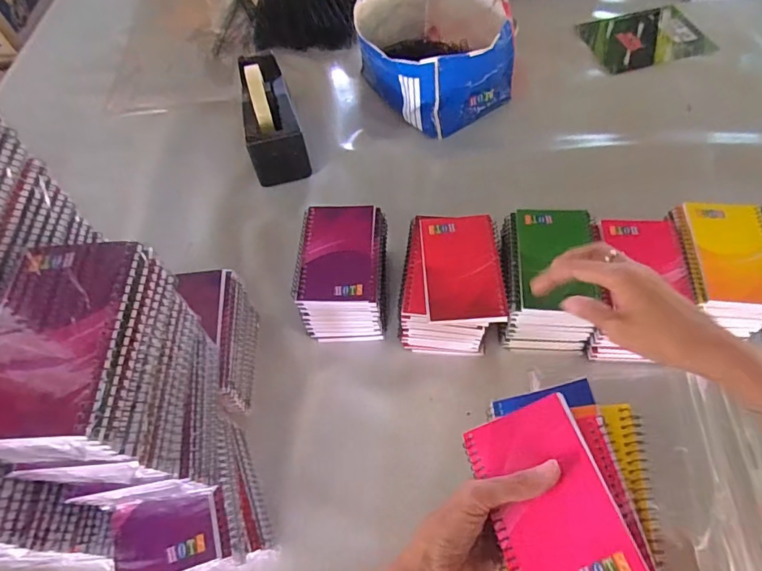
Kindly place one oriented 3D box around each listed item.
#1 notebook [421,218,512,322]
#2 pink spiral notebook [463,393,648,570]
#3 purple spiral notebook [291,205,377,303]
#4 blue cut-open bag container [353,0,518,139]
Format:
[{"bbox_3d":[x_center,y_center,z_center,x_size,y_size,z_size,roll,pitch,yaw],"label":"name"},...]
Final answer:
[{"bbox_3d":[0.092,-0.019,0.534,0.090,0.014,0.130,-3,59,2],"label":"notebook"},{"bbox_3d":[0.115,0.149,0.339,0.083,0.005,0.130,-28,48,13],"label":"pink spiral notebook"},{"bbox_3d":[-0.052,-0.039,0.562,0.089,0.017,0.123,-2,59,3],"label":"purple spiral notebook"},{"bbox_3d":[0.085,-0.378,0.766,0.221,0.120,0.228,-22,60,-9],"label":"blue cut-open bag container"}]

